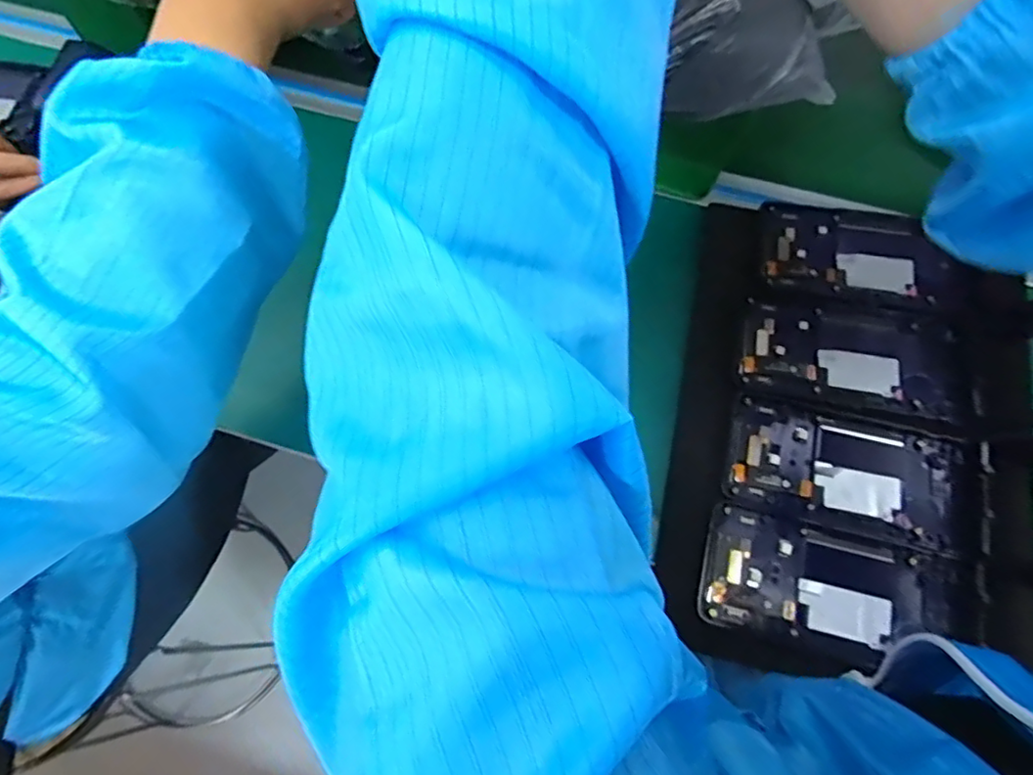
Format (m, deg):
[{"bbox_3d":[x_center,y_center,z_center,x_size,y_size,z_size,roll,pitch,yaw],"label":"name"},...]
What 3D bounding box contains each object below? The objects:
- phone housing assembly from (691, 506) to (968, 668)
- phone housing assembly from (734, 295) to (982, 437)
[{"bbox_3d":[0.205,0.131,0.382,0.163,0.011,0.075,14,70,4],"label":"phone housing assembly"},{"bbox_3d":[0.246,-0.020,0.428,0.158,0.012,0.081,13,70,3],"label":"phone housing assembly"}]

